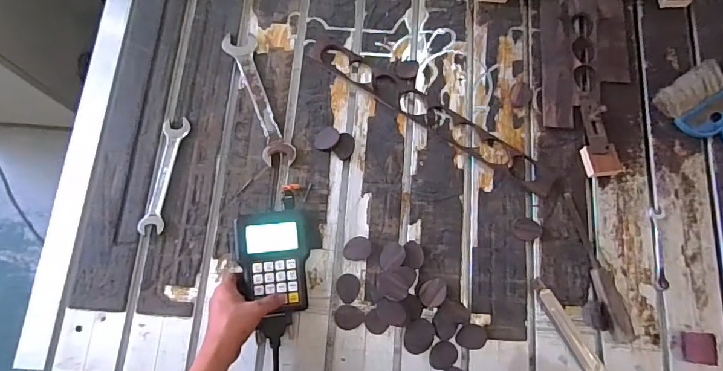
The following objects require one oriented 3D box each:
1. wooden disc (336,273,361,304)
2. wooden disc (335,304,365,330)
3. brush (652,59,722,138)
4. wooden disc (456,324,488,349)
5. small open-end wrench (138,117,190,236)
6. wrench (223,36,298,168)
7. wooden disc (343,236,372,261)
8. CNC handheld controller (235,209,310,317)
[{"bbox_3d":[-0.020,0.156,0.665,0.034,0.004,0.042,-1,76,-2],"label":"wooden disc"},{"bbox_3d":[-0.017,0.196,0.654,0.043,0.004,0.035,-1,76,-2],"label":"wooden disc"},{"bbox_3d":[0.597,-0.110,0.732,0.129,0.025,0.186,-33,79,-9],"label":"brush"},{"bbox_3d":[0.164,0.225,0.652,0.045,0.006,0.035,2,76,-1],"label":"wooden disc"},{"bbox_3d":[-0.311,-0.018,0.694,0.041,0.008,0.189,6,76,0],"label":"small open-end wrench"},{"bbox_3d":[-0.171,-0.148,0.732,0.052,0.016,0.248,-20,78,-6],"label":"wrench"},{"bbox_3d":[-0.005,0.098,0.677,0.039,0.012,0.039,0,76,-1],"label":"wooden disc"},{"bbox_3d":[-0.128,0.111,0.645,0.102,0.022,0.146,-5,77,-3],"label":"CNC handheld controller"}]

